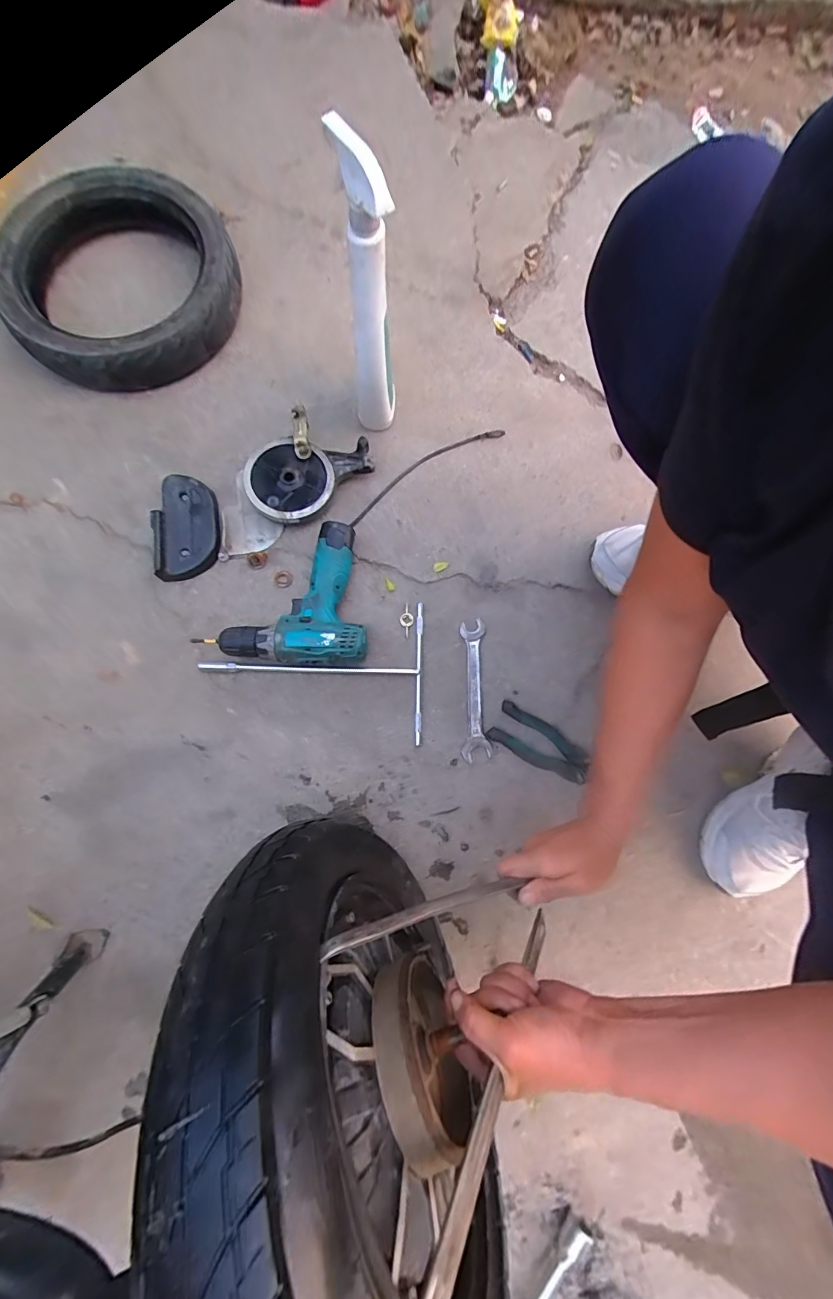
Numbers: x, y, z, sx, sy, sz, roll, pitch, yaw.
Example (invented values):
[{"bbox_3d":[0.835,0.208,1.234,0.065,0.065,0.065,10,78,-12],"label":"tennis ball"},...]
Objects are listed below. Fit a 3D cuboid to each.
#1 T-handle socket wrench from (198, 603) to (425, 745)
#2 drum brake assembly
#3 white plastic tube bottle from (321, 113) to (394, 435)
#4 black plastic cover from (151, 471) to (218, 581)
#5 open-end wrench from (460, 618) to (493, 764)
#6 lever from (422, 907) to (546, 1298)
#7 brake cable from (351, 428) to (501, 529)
[{"bbox_3d":[-0.138,0.024,0.579,0.292,0.021,0.183,2,79,2],"label":"T-handle socket wrench"},{"bbox_3d":[-0.192,-0.235,0.616,0.256,0.045,0.131,-43,81,-7],"label":"drum brake assembly"},{"bbox_3d":[-0.056,-0.405,0.523,0.059,0.298,0.078,-10,78,-1],"label":"white plastic tube bottle"},{"bbox_3d":[-0.319,-0.173,0.603,0.092,0.032,0.147,-5,78,0],"label":"black plastic cover"},{"bbox_3d":[0.079,0.053,0.585,0.036,0.005,0.186,-1,78,1],"label":"open-end wrench"},{"bbox_3d":[0.063,0.301,0.315,0.014,0.259,0.007,47,122,9],"label":"lever"},{"bbox_3d":[0.010,-0.272,0.652,0.281,0.005,0.038,-34,80,-8],"label":"brake cable"}]

